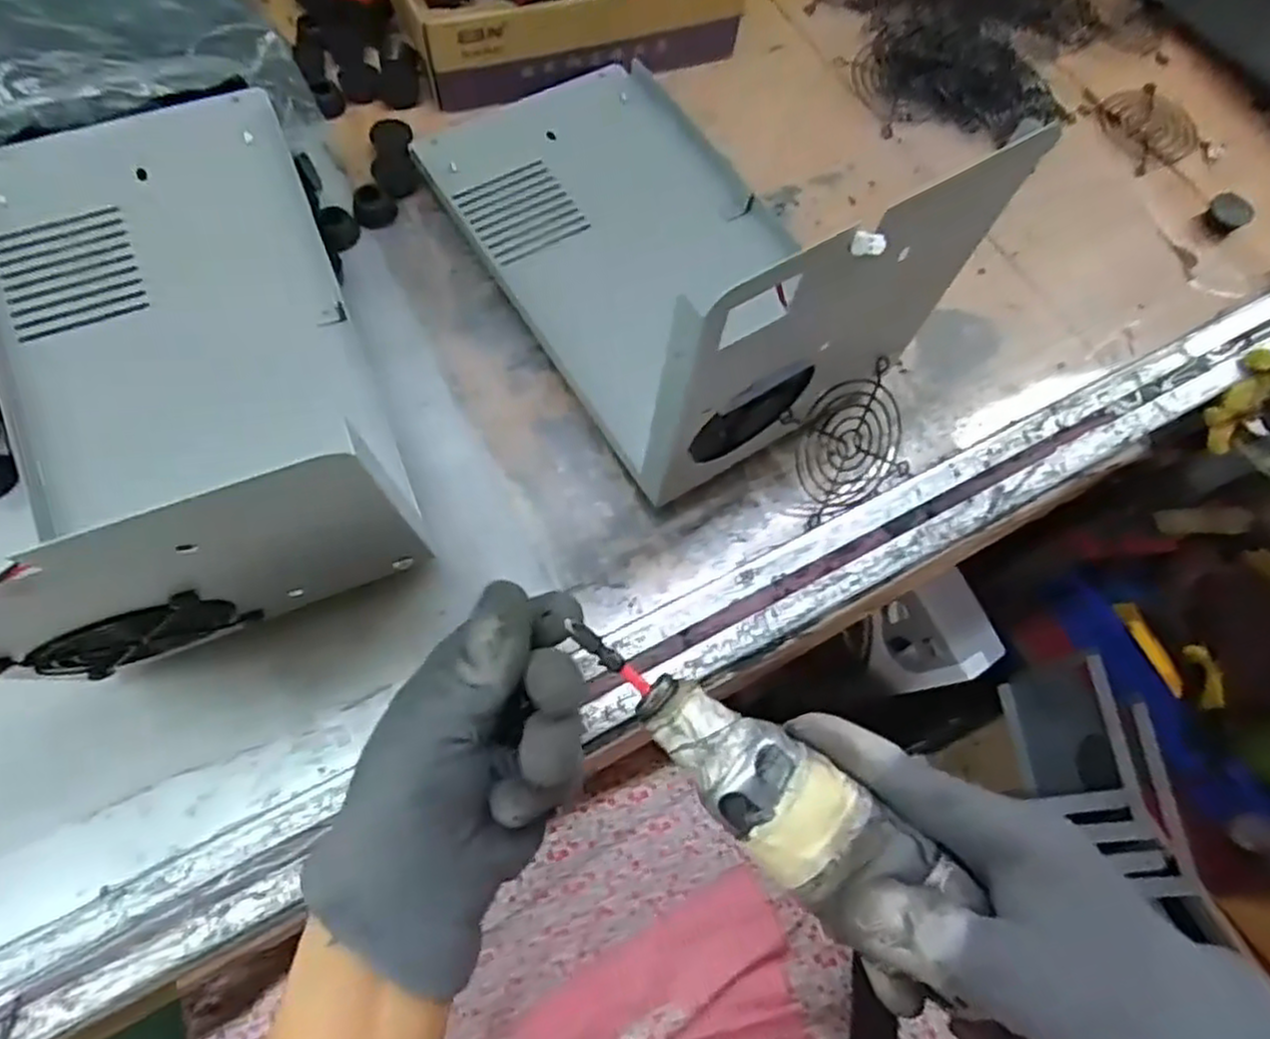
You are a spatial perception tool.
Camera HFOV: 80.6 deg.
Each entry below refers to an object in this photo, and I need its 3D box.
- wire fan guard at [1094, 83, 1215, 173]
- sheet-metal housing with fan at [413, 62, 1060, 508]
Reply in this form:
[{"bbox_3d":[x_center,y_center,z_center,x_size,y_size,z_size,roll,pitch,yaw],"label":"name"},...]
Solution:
[{"bbox_3d":[0.346,-0.265,0.504,0.060,0.005,0.066,-19,71,-11],"label":"wire fan guard"},{"bbox_3d":[0.007,-0.175,0.356,0.166,0.161,0.276,-32,74,-15],"label":"sheet-metal housing with fan"}]

